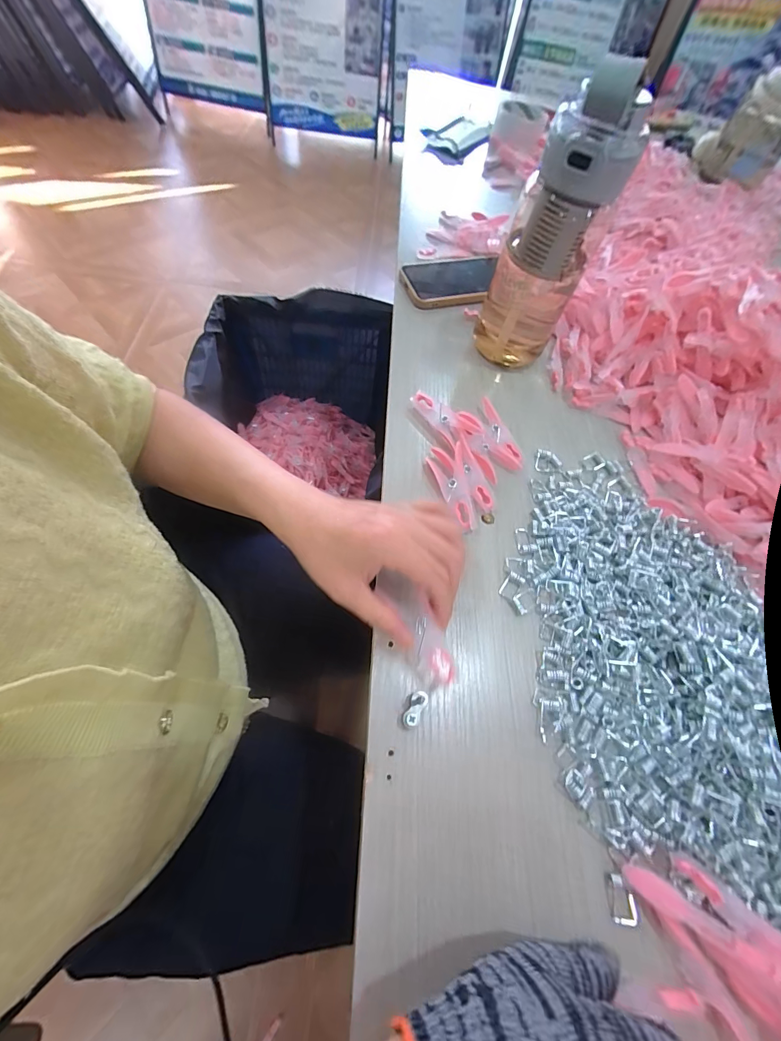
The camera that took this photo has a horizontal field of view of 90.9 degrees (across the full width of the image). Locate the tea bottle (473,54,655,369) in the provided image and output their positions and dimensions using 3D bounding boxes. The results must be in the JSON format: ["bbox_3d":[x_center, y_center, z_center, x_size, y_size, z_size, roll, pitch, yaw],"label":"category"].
[{"bbox_3d":[0.139,-0.248,0.340,0.082,0.206,0.094,21,62,7],"label":"tea bottle"}]

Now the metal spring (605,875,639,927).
[{"bbox_3d":[0.137,0.225,0.228,0.014,0.006,0.023,2,63,-6],"label":"metal spring"}]

